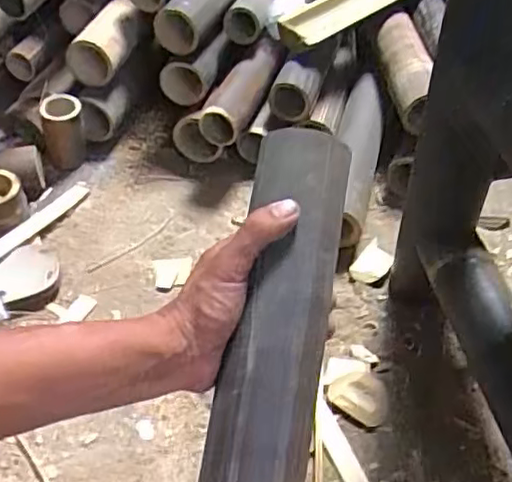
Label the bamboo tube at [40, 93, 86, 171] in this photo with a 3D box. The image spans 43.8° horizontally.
[{"bbox_3d":[-0.274,-0.154,0.912,0.060,0.094,0.062,-13,48,-12],"label":"bamboo tube"}]

